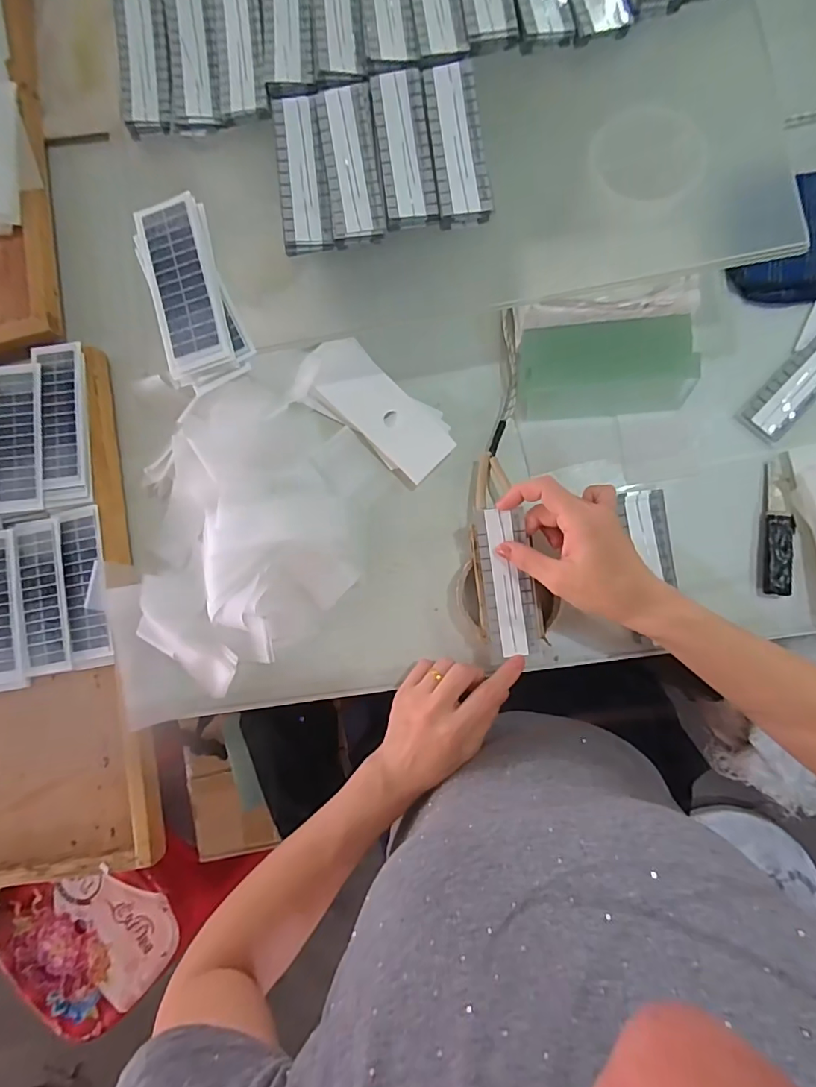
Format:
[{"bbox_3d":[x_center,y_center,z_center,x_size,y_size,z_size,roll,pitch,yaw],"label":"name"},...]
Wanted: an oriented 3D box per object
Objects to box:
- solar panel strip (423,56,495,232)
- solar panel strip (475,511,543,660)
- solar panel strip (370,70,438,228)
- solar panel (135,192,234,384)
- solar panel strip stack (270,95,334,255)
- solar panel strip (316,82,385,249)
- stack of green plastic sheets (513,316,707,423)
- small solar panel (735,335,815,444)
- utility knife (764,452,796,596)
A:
[{"bbox_3d":[0.039,-0.316,0.388,0.040,0.011,0.127,-7,86,6],"label":"solar panel strip"},{"bbox_3d":[0.083,0.032,0.411,0.041,0.013,0.122,-9,96,6],"label":"solar panel strip"},{"bbox_3d":[-0.003,-0.316,0.390,0.040,0.007,0.128,-7,86,6],"label":"solar panel strip"},{"bbox_3d":[-0.183,-0.210,0.396,0.051,0.010,0.146,-16,85,5],"label":"solar panel"},{"bbox_3d":[-0.086,-0.303,0.400,0.040,0.007,0.133,-7,84,3],"label":"solar panel strip stack"},{"bbox_3d":[-0.046,-0.308,0.397,0.042,0.011,0.132,-8,86,6],"label":"solar panel strip"},{"bbox_3d":[0.176,-0.157,0.442,0.146,0.040,0.070,-3,86,6],"label":"stack of green plastic sheets"},{"bbox_3d":[0.351,-0.146,0.435,0.038,0.008,0.127,44,92,7],"label":"small solar panel"},{"bbox_3d":[0.323,-0.017,0.425,0.021,0.011,0.122,3,87,7],"label":"utility knife"}]

